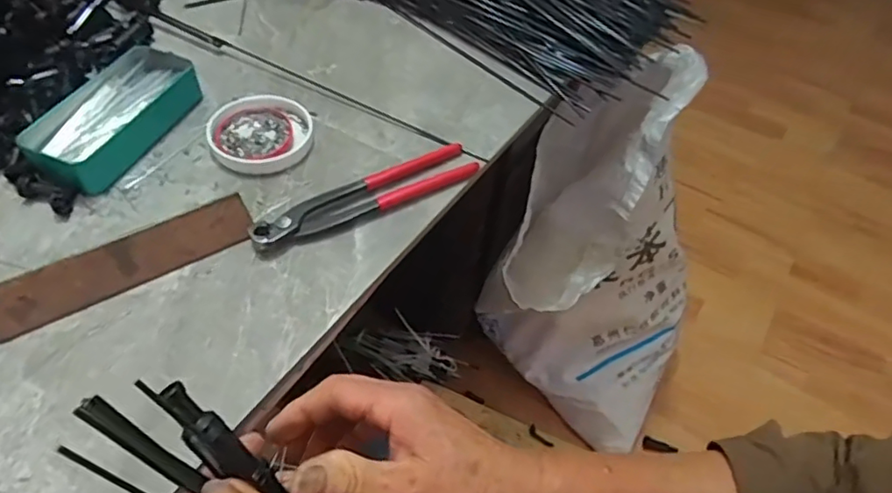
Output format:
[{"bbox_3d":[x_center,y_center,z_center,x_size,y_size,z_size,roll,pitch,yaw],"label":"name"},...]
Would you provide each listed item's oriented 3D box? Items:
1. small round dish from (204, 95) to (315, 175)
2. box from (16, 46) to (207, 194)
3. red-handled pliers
[{"bbox_3d":[-0.164,-0.102,0.518,0.088,0.015,0.078,-35,62,-27],"label":"small round dish"},{"bbox_3d":[-0.287,-0.115,0.508,0.080,0.031,0.159,20,53,11],"label":"box"},{"bbox_3d":[-0.062,-0.042,0.478,0.193,0.017,0.035,-24,58,-22],"label":"red-handled pliers"}]

